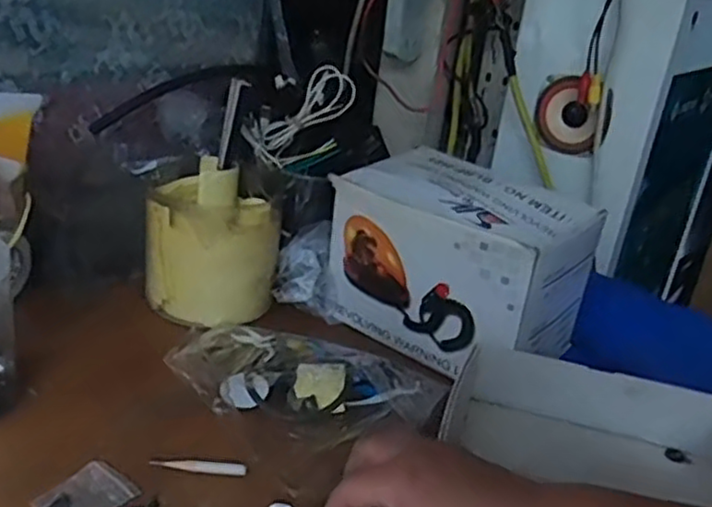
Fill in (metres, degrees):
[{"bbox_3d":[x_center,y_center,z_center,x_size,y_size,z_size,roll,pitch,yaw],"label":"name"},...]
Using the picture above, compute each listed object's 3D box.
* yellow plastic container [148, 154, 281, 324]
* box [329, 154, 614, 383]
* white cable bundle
[{"bbox_3d":[-0.133,-0.010,0.660,0.119,0.121,0.095,8,24,1],"label":"yellow plastic container"},{"bbox_3d":[0.091,0.008,0.648,0.204,0.139,0.138,23,28,31],"label":"box"},{"bbox_3d":[-0.045,-0.126,0.672,0.062,0.115,0.022,50,23,-11],"label":"white cable bundle"}]

